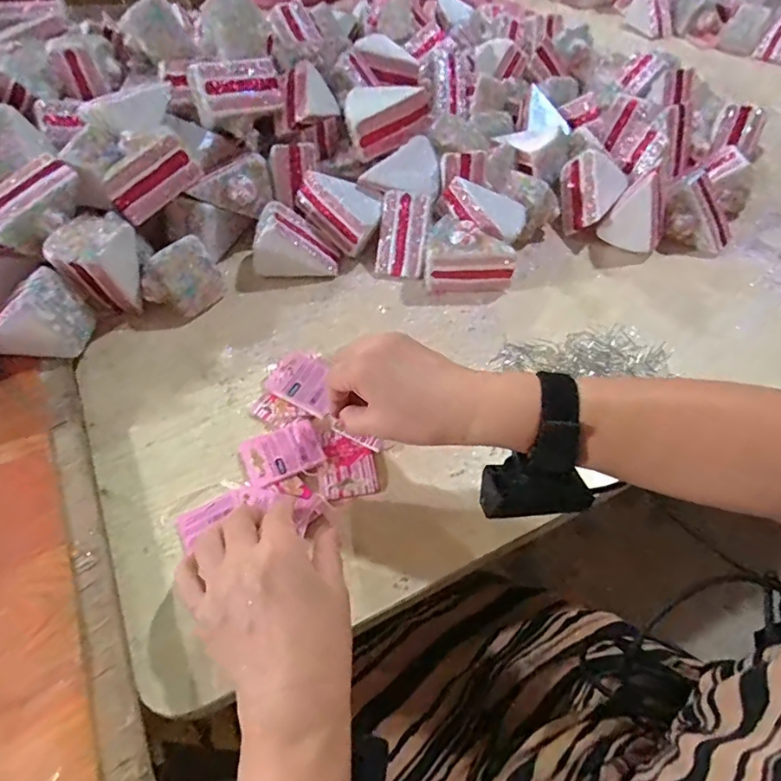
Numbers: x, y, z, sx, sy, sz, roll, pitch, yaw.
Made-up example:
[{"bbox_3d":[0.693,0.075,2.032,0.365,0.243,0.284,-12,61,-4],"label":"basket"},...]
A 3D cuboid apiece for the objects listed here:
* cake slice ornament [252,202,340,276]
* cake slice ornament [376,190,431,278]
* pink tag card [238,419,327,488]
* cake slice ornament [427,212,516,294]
[{"bbox_3d":[-0.105,-0.146,0.549,0.065,0.091,0.048,-42,35,23],"label":"cake slice ornament"},{"bbox_3d":[0.014,-0.166,0.553,0.052,0.062,0.069,9,54,5],"label":"cake slice ornament"},{"bbox_3d":[-0.088,0.050,0.418,0.061,0.004,0.047,-23,56,-11],"label":"pink tag card"},{"bbox_3d":[0.082,-0.142,0.536,0.087,0.062,0.063,4,54,1],"label":"cake slice ornament"}]

